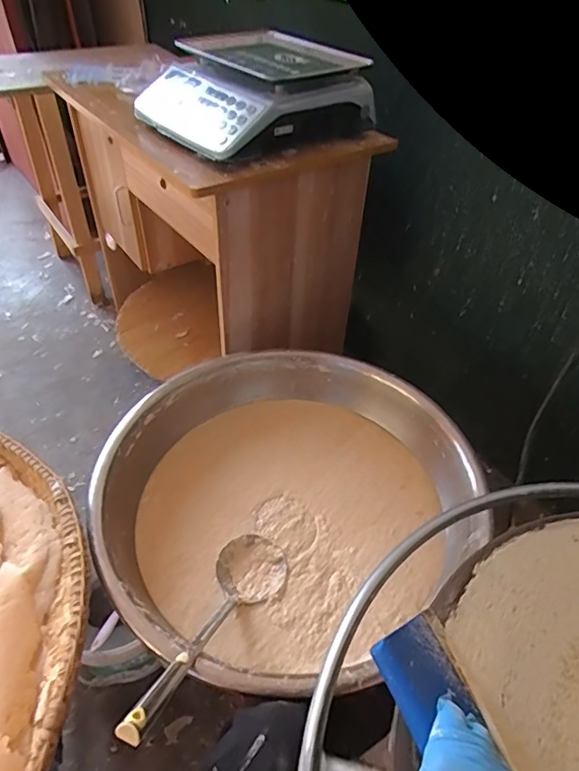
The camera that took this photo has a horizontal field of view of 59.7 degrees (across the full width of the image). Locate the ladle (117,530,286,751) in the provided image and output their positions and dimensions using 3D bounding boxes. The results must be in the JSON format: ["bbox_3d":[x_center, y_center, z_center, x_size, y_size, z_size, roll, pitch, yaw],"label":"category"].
[{"bbox_3d":[-0.107,0.302,0.658,0.107,0.069,0.377,18,10,16],"label":"ladle"}]

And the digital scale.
[{"bbox_3d":[-0.060,-0.523,0.906,0.320,0.110,0.328,33,52,28],"label":"digital scale"}]

